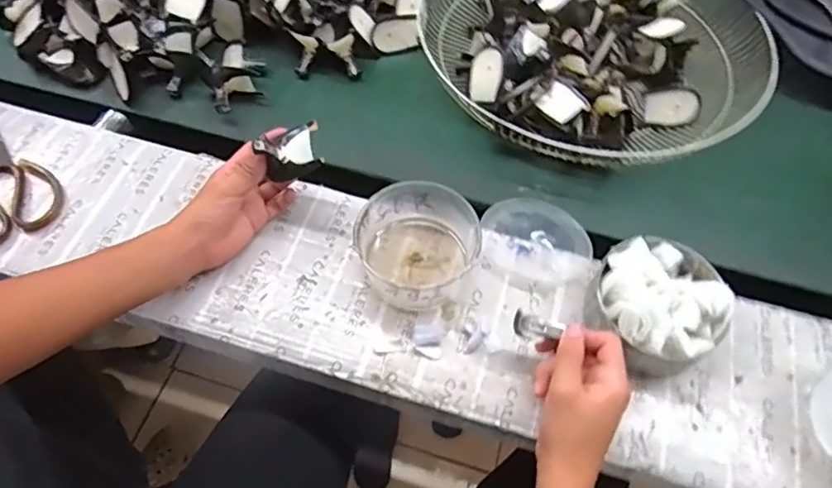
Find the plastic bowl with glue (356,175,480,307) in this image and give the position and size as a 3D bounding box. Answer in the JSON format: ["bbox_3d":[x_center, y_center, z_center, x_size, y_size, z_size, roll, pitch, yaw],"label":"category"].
[{"bbox_3d":[0.002,0.000,0.556,0.104,0.063,0.111,1,58,-1],"label":"plastic bowl with glue"}]

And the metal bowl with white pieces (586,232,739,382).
[{"bbox_3d":[0.225,0.055,0.526,0.122,0.069,0.115,1,58,-1],"label":"metal bowl with white pieces"}]

